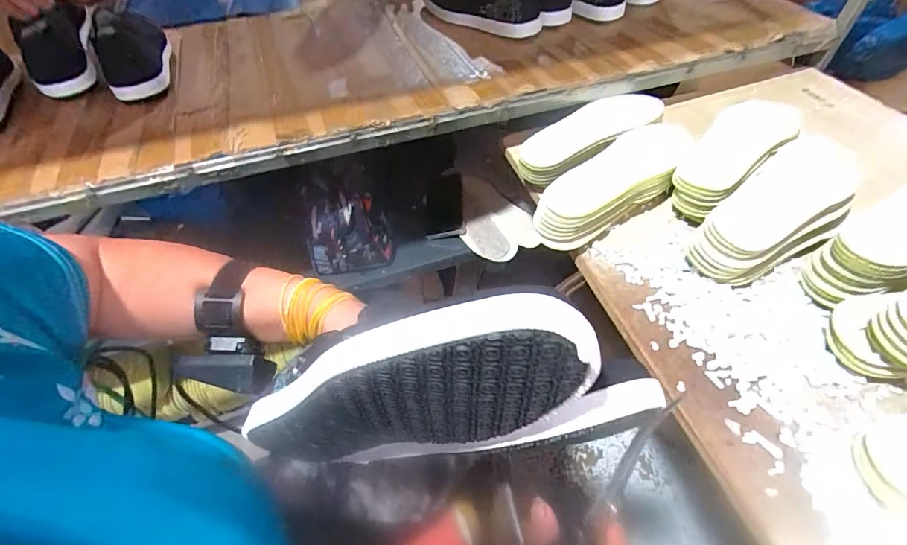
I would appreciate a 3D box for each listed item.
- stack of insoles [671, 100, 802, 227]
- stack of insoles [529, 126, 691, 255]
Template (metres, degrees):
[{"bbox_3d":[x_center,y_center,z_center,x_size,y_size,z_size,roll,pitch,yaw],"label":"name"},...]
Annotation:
[{"bbox_3d":[0.361,-0.145,0.542,0.090,0.072,0.238,35,60,27],"label":"stack of insoles"},{"bbox_3d":[0.206,-0.110,0.534,0.249,0.061,0.086,-35,57,-24],"label":"stack of insoles"}]

